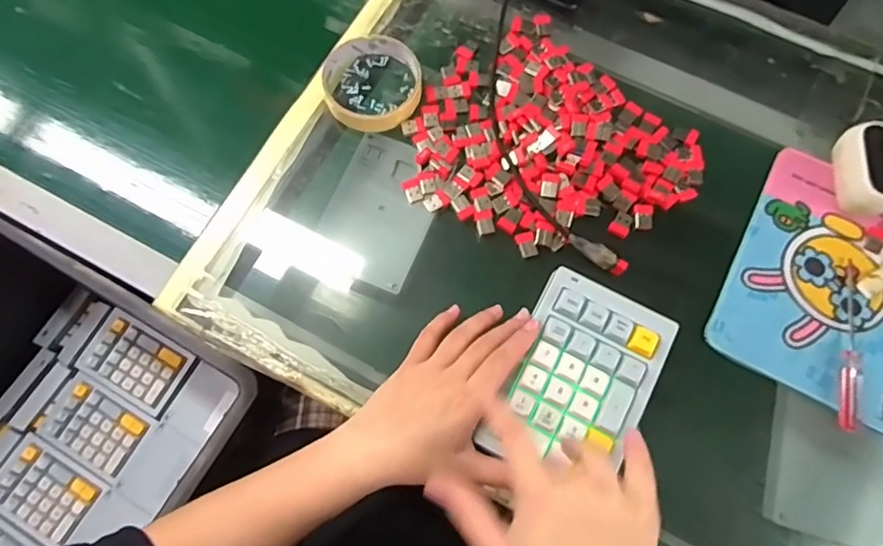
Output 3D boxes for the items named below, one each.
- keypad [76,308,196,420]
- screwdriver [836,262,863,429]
[{"bbox_3d":[-0.413,0.120,0.759,0.136,0.018,0.095,28,75,8],"label":"keypad"},{"bbox_3d":[0.299,0.051,0.412,0.016,0.010,0.126,12,73,4],"label":"screwdriver"}]

